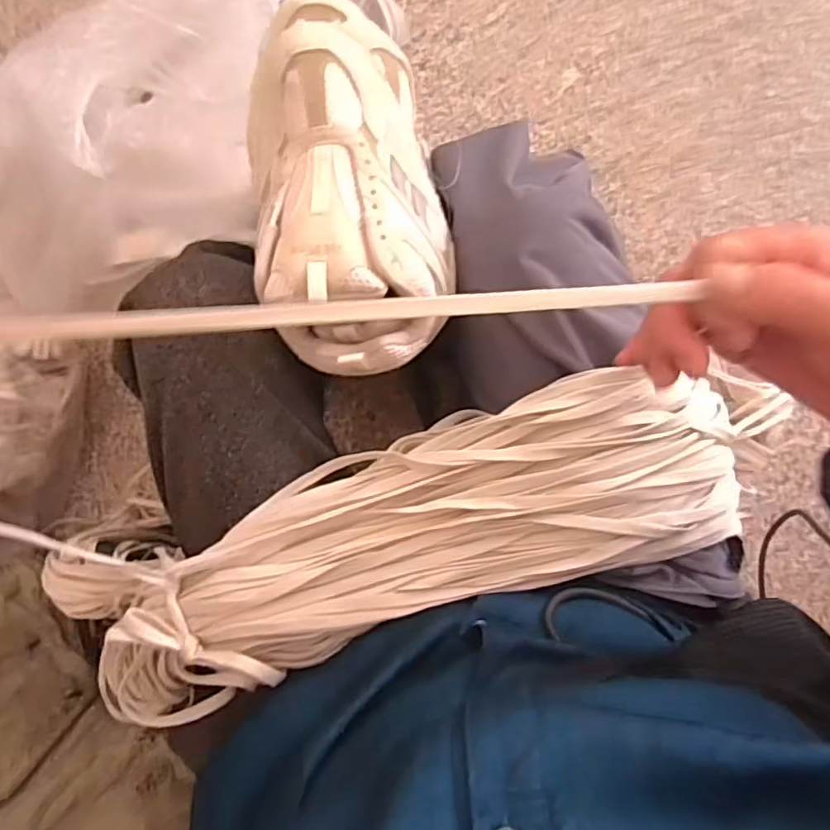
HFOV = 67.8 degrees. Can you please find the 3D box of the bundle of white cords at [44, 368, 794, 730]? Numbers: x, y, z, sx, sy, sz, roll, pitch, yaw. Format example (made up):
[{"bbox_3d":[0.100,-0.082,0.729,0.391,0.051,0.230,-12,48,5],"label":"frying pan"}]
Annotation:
[{"bbox_3d":[0.016,0.071,0.378,0.435,0.064,0.119,-18,87,0],"label":"bundle of white cords"}]

